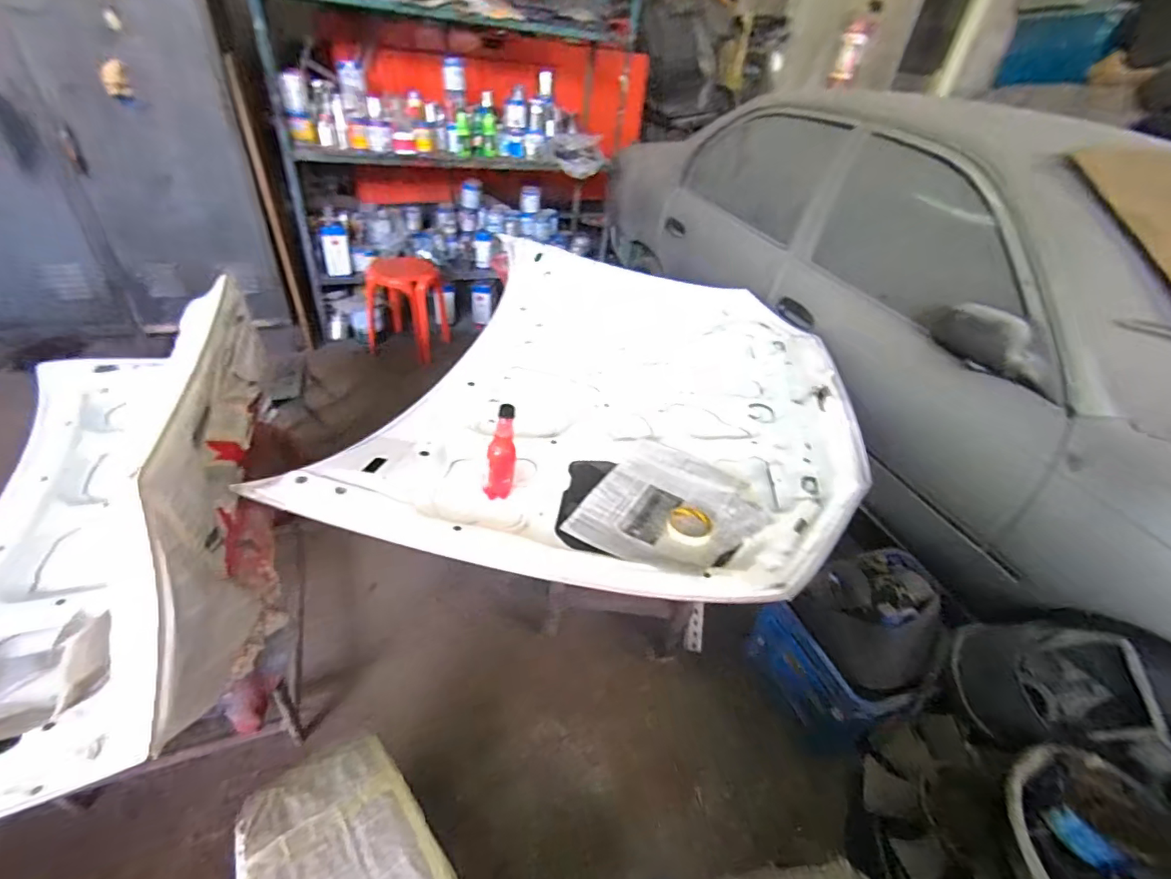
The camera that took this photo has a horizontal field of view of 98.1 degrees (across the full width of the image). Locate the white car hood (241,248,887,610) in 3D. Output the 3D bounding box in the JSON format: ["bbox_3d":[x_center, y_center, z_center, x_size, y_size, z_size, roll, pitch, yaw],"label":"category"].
[{"bbox_3d":[0.144,-0.175,1.372,1.019,0.101,1.434,14,37,8],"label":"white car hood"}]

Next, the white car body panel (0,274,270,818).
[{"bbox_3d":[-0.961,0.039,0.958,0.559,0.400,1.186,-8,40,-20],"label":"white car body panel"}]

